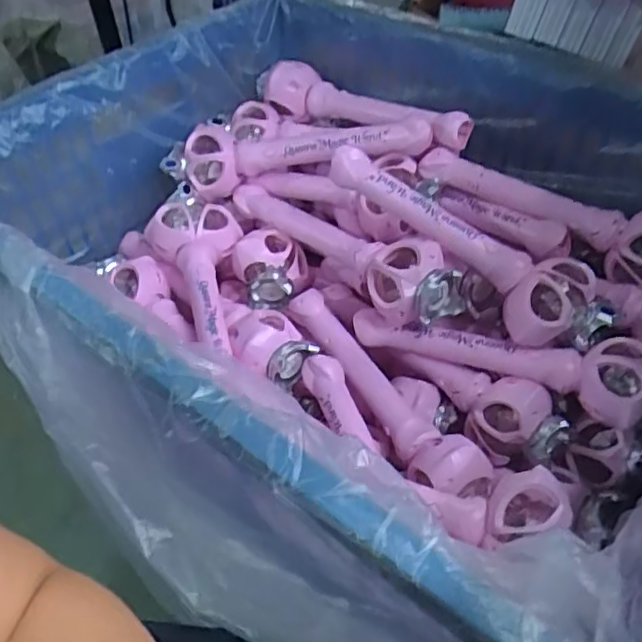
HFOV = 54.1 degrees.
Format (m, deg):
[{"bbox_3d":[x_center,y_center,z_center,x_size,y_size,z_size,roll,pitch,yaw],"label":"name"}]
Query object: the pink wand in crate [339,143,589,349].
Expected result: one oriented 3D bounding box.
[{"bbox_3d":[0.150,-0.090,0.743,0.336,0.092,0.083,36,55,12],"label":"pink wand in crate"}]

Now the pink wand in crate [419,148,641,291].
[{"bbox_3d":[0.289,-0.125,0.781,0.358,0.086,0.063,23,51,23],"label":"pink wand in crate"}]

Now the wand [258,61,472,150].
[{"bbox_3d":[0.049,-0.295,0.871,0.320,0.070,0.073,21,50,21],"label":"wand"}]

